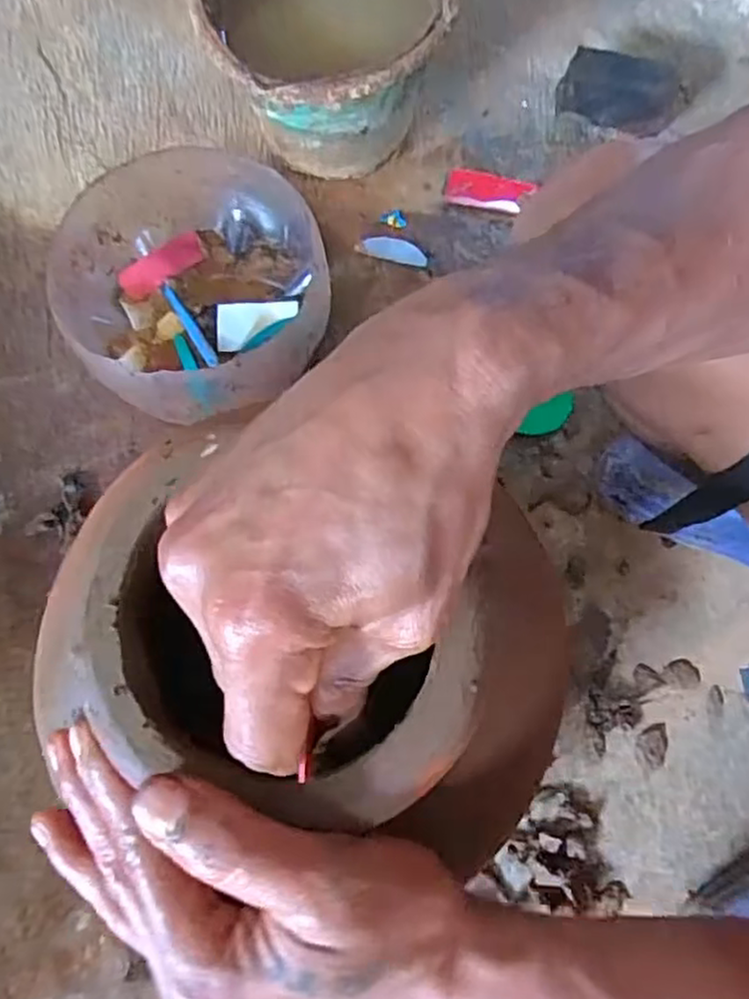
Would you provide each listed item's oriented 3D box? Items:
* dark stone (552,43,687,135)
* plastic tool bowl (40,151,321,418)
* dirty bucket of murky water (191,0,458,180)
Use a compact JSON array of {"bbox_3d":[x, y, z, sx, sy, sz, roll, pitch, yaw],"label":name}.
[{"bbox_3d":[0.285,-0.467,0.797,0.148,0.050,0.069,6,72,4],"label":"dark stone"},{"bbox_3d":[-0.166,-0.192,0.676,0.236,0.127,0.249,0,72,1],"label":"plastic tool bowl"},{"bbox_3d":[-0.047,-0.463,0.735,0.241,0.164,0.252,-1,72,1],"label":"dirty bucket of murky water"}]

